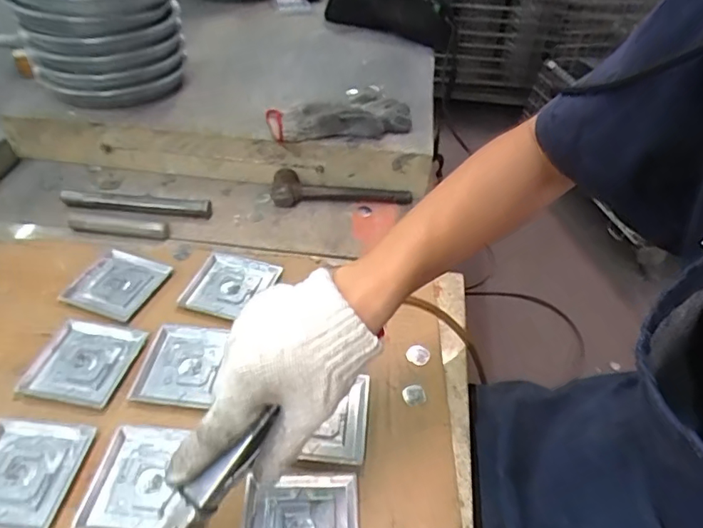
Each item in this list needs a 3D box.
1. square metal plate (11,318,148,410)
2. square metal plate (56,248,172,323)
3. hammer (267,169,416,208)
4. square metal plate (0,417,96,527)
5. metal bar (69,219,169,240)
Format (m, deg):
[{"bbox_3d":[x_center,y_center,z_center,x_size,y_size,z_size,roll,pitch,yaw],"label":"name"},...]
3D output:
[{"bbox_3d":[-0.264,0.094,0.508,0.095,0.005,0.090,9,43,8],"label":"square metal plate"},{"bbox_3d":[-0.267,0.020,0.589,0.101,0.006,0.091,15,44,14],"label":"square metal plate"},{"bbox_3d":[-0.017,-0.096,0.709,0.193,0.036,0.052,8,43,7],"label":"hammer"},{"bbox_3d":[-0.274,0.171,0.427,0.091,0.004,0.091,6,42,5],"label":"square metal plate"},{"bbox_3d":[-0.296,-0.046,0.654,0.130,0.009,0.025,5,42,4],"label":"metal bar"}]

